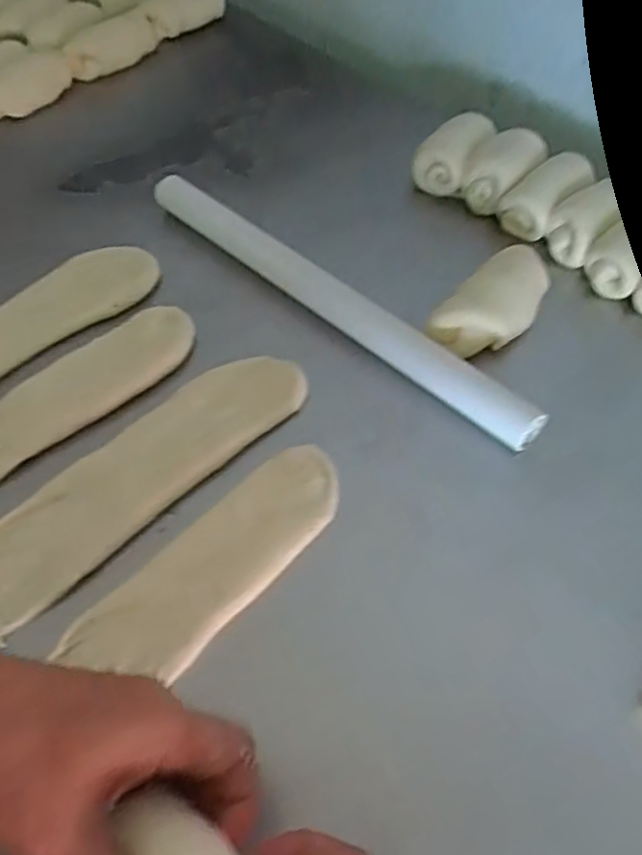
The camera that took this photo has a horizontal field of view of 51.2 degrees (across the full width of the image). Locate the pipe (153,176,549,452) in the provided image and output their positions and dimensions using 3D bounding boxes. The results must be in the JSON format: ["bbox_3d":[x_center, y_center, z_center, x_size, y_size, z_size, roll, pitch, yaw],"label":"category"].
[{"bbox_3d":[0.001,-0.107,0.564,0.414,0.037,0.038,37,64,24],"label":"pipe"}]

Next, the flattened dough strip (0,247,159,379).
[{"bbox_3d":[-0.261,-0.072,0.556,0.271,0.022,0.075,-36,62,-21],"label":"flattened dough strip"}]

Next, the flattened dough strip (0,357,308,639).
[{"bbox_3d":[-0.132,0.032,0.472,0.270,0.013,0.076,-40,63,-22],"label":"flattened dough strip"}]

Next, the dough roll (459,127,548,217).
[{"bbox_3d":[0.171,-0.234,0.637,0.060,0.061,0.082,30,62,20],"label":"dough roll"}]

